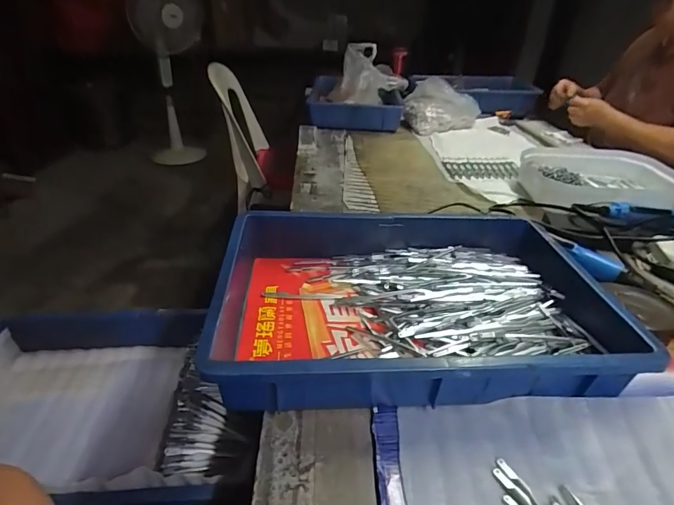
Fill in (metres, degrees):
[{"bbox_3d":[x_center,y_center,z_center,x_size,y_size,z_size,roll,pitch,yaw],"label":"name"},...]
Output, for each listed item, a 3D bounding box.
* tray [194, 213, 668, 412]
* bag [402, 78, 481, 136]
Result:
[{"bbox_3d":[0.088,0.052,0.477,0.437,0.080,0.285,-1,33,-4],"label":"tray"},{"bbox_3d":[0.297,-0.428,1.192,0.204,0.135,0.160,20,37,26],"label":"bag"}]

